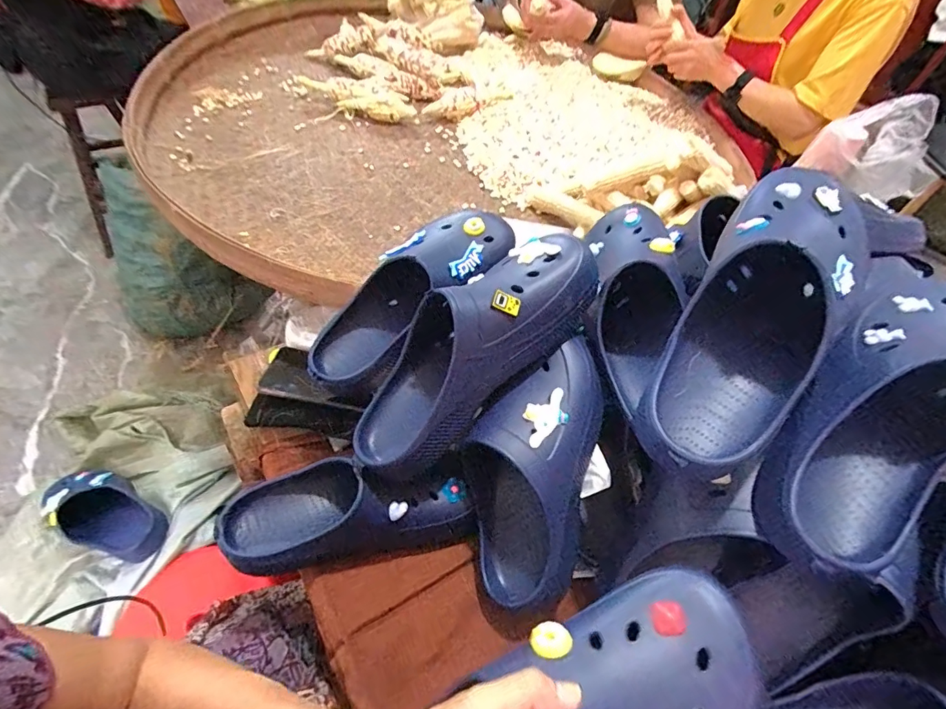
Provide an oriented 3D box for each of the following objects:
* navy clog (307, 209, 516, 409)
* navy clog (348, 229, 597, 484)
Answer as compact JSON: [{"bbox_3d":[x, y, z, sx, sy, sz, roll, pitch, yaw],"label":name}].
[{"bbox_3d":[-0.067,-0.070,0.513,0.278,0.095,0.099,-46,66,-6],"label":"navy clog"},{"bbox_3d":[-0.004,-0.010,0.443,0.285,0.089,0.104,-45,65,-1],"label":"navy clog"}]

